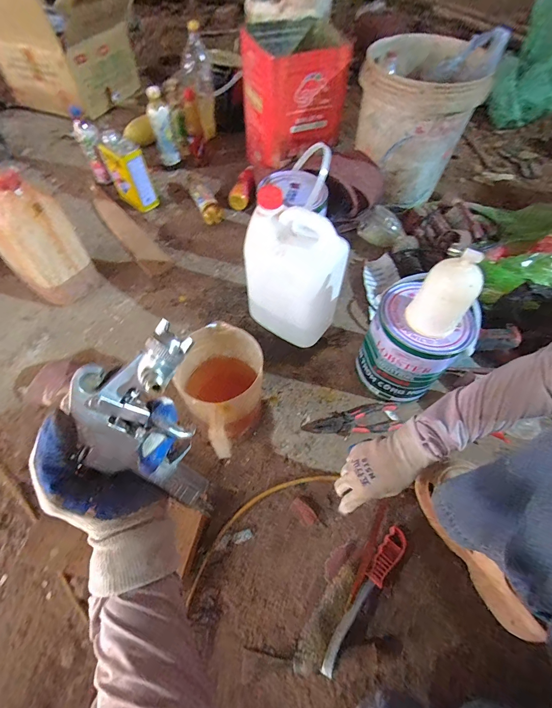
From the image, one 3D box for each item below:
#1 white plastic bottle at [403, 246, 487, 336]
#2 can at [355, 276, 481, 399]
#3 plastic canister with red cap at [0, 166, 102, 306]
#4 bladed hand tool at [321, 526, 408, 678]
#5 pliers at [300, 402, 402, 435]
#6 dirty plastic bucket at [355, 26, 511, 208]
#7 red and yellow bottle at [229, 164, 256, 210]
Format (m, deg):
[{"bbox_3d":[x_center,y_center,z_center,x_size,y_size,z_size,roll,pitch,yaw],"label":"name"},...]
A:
[{"bbox_3d":[0.257,-0.086,0.518,0.076,0.148,0.062,30,63,17],"label":"white plastic bottle"},{"bbox_3d":[0.249,-0.007,0.651,0.169,0.198,0.143,39,66,21],"label":"can"},{"bbox_3d":[-0.529,-0.253,0.730,0.164,0.295,0.123,30,63,17],"label":"plastic canister with red cap"},{"bbox_3d":[0.138,0.366,0.511,0.033,0.037,0.220,35,63,18],"label":"bladed hand tool"},{"bbox_3d":[0.150,0.135,0.662,0.187,0.017,0.060,-9,59,-8],"label":"pliers"},{"bbox_3d":[0.378,-0.663,0.942,0.287,0.344,0.351,21,61,12],"label":"dirty plastic bucket"},{"bbox_3d":[-0.102,-0.533,1.066,0.073,0.057,0.179,4,58,1],"label":"red and yellow bottle"}]

